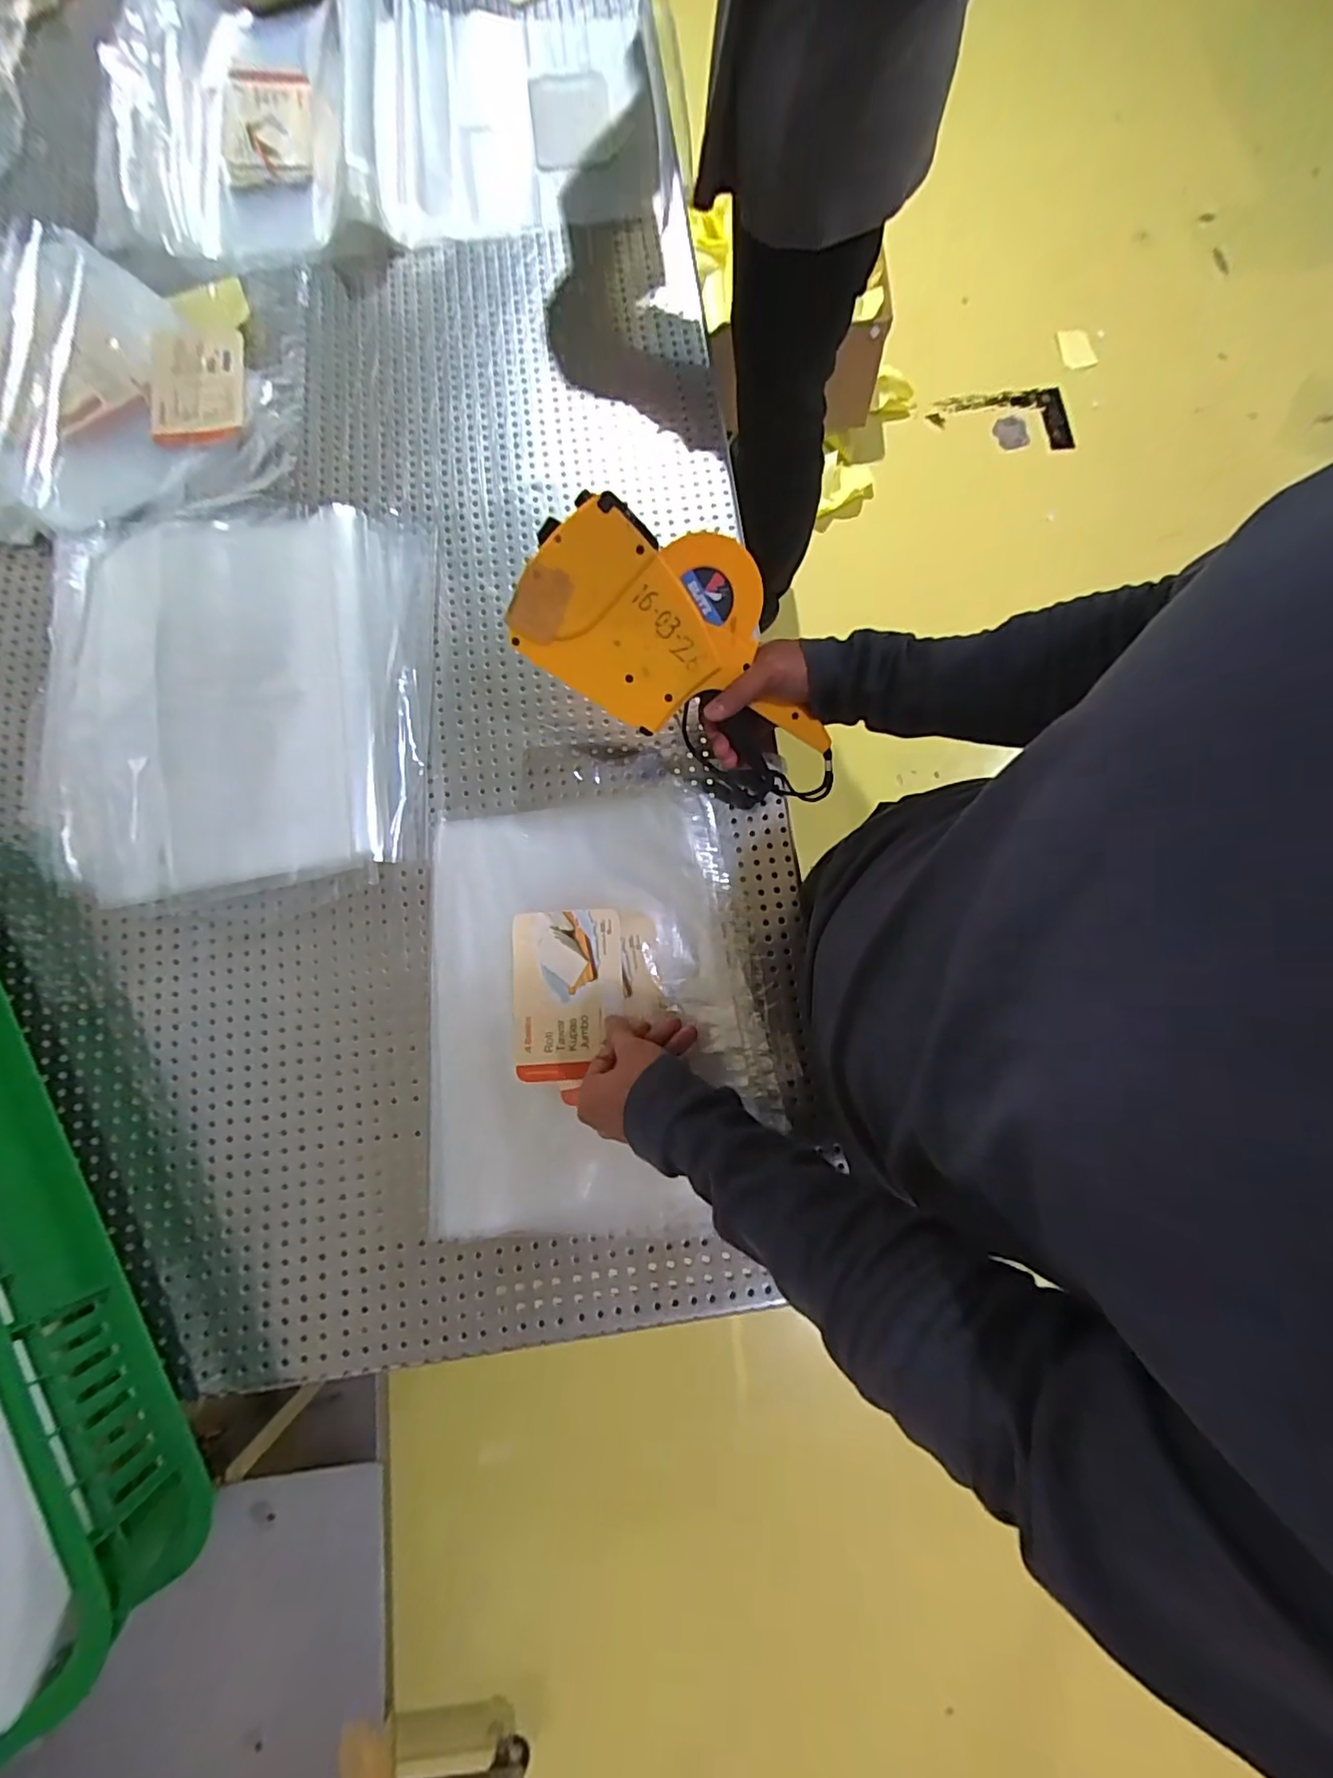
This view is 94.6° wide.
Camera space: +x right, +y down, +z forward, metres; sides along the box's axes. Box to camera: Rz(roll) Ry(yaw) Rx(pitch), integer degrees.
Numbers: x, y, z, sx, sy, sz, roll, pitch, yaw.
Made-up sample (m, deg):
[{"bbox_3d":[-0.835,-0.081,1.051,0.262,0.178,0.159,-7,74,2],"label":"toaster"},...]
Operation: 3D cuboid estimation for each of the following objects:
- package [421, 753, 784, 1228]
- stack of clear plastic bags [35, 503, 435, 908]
[{"bbox_3d":[-0.055,0.067,0.491,0.255,0.024,0.381,-3,79,-2],"label":"package"},{"bbox_3d":[-0.357,-0.161,0.509,0.293,0.046,0.329,-2,79,-2],"label":"stack of clear plastic bags"}]

